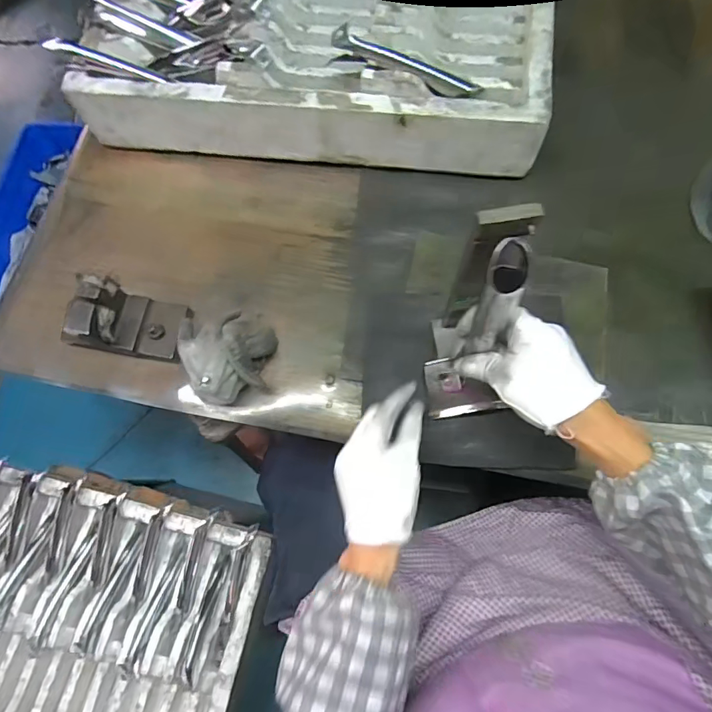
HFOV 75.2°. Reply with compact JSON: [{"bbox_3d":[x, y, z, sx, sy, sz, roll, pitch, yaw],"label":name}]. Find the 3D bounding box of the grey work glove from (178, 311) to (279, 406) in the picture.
[{"bbox_3d":[-0.127,-0.002,0.473,0.090,0.057,0.086,-28,73,-6],"label":"grey work glove"}]

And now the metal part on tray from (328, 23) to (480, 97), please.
[{"bbox_3d":[0.057,-0.310,0.497,0.168,0.024,0.022,14,72,-14],"label":"metal part on tray"}]

